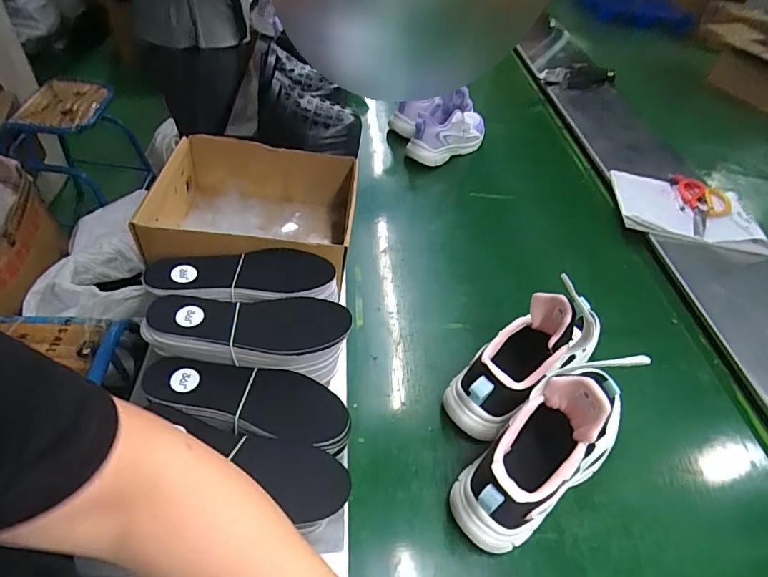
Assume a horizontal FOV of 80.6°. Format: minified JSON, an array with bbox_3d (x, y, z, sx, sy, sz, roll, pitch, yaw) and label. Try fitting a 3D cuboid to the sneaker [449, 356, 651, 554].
[{"bbox_3d":[0.184,0.164,0.480,0.238,0.147,0.091,-26,55,-27],"label":"sneaker"}]

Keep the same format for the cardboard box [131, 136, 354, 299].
[{"bbox_3d":[-0.189,-0.103,0.667,0.277,0.103,0.250,3,46,-6],"label":"cardboard box"}]

